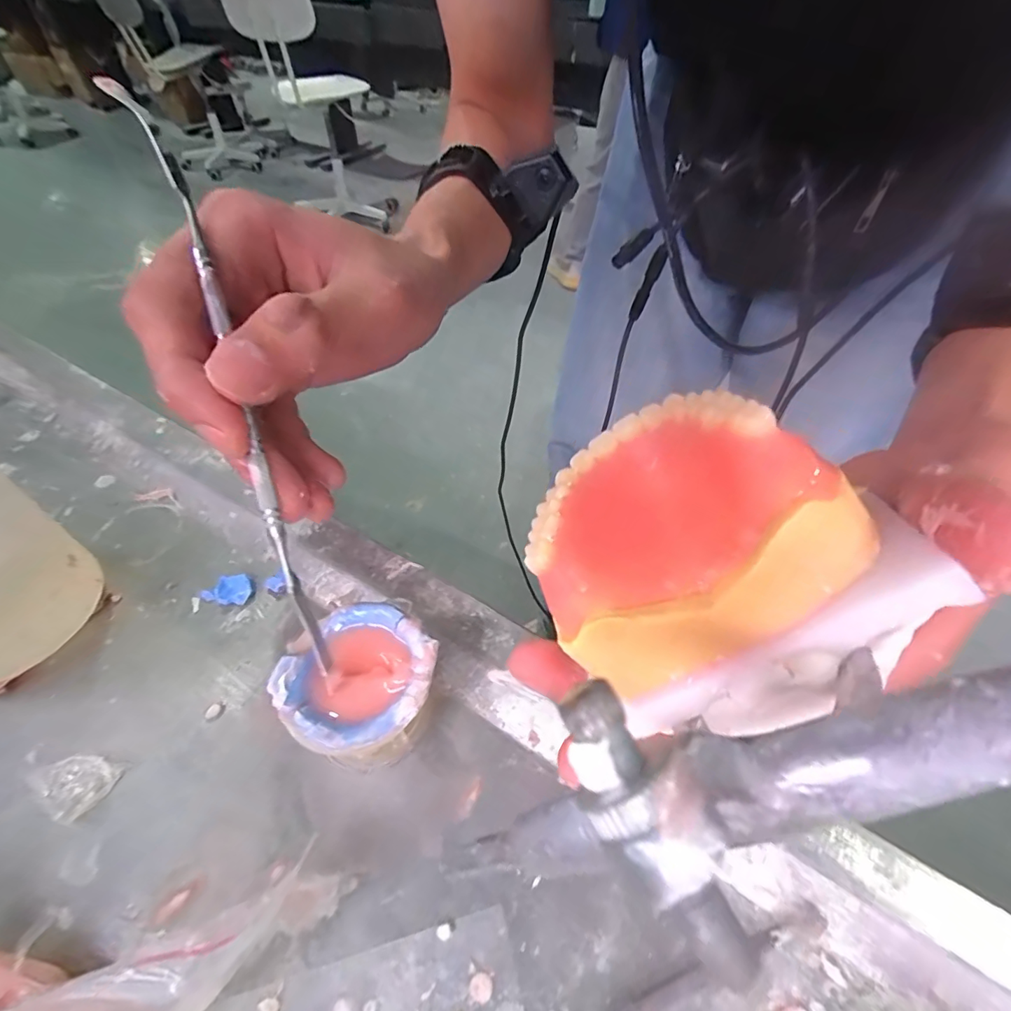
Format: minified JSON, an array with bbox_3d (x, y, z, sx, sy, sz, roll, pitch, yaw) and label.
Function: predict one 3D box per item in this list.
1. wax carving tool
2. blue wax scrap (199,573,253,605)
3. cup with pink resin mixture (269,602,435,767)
[{"bbox_3d":[-0.080,-0.032,0.140,0.011,0.007,0.170,-16,95,-14],"label":"wax carving tool"},{"bbox_3d":[-0.116,0.035,0.200,0.020,0.007,0.012,-2,50,-2],"label":"blue wax scrap"},{"bbox_3d":[-0.043,0.062,0.158,0.052,0.035,0.045,30,56,22],"label":"cup with pink resin mixture"}]

